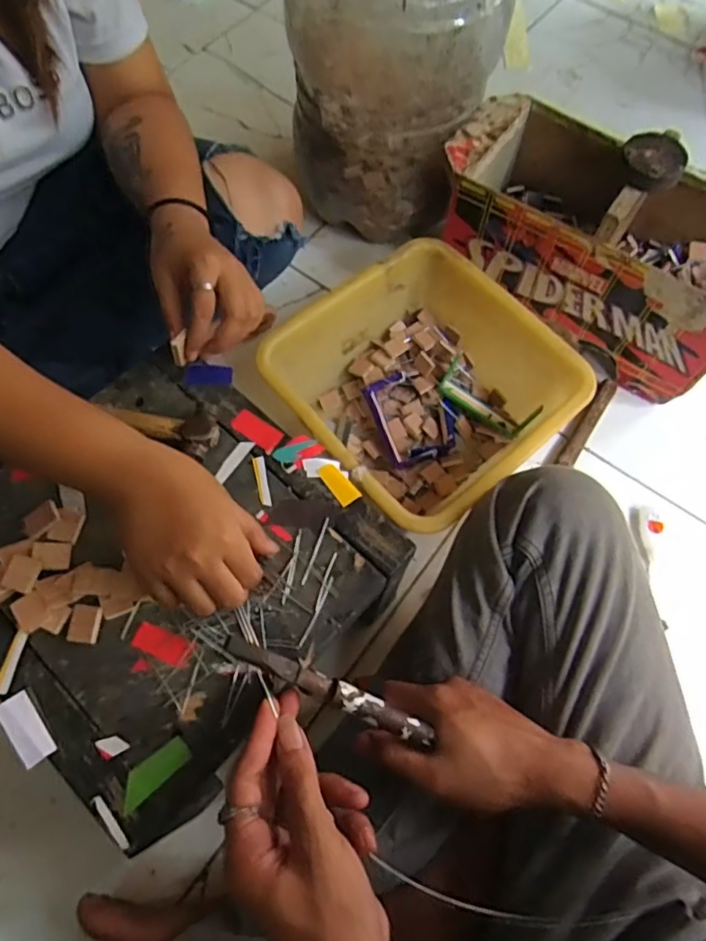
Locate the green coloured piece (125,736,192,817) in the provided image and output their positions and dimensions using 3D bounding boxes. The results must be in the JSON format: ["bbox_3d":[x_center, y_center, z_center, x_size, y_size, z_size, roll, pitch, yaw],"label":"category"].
[{"bbox_3d":[-0.128,0.194,0.376,0.048,0.004,0.018,-38,79,-19],"label":"green coloured piece"}]

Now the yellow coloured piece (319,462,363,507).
[{"bbox_3d":[-0.011,0.010,0.459,0.017,0.004,0.038,-33,71,-14],"label":"yellow coloured piece"}]

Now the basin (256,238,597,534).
[{"bbox_3d":[0.073,-0.084,0.654,0.267,0.124,0.272,-39,73,-16],"label":"basin"}]

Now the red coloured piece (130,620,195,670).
[{"bbox_3d":[-0.132,0.121,0.406,0.042,0.004,0.019,23,68,8],"label":"red coloured piece"}]

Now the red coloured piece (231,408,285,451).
[{"bbox_3d":[-0.078,-0.034,0.474,0.043,0.004,0.021,36,71,13],"label":"red coloured piece"}]

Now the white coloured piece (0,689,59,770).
[{"bbox_3d":[-0.214,0.169,0.381,0.021,0.007,0.047,-36,72,-15],"label":"white coloured piece"}]

